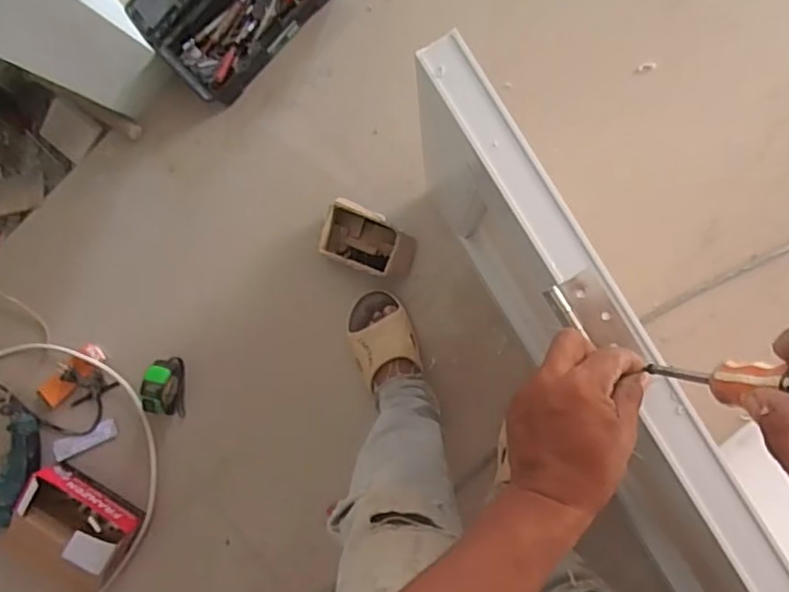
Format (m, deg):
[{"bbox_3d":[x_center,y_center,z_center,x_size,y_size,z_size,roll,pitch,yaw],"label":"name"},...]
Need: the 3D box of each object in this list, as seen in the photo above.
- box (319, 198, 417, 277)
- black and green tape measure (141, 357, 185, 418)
[{"bbox_3d":[-0.041,-0.090,1.058,0.155,0.078,0.097,23,95,6],"label":"box"},{"bbox_3d":[-0.399,0.161,1.094,0.057,0.073,0.103,12,93,6],"label":"black and green tape measure"}]

